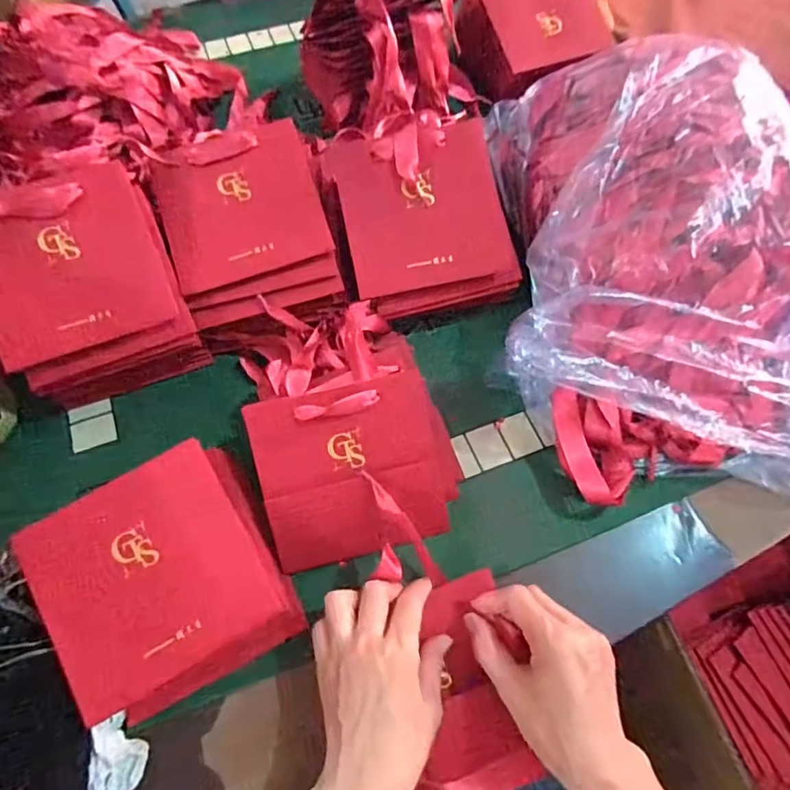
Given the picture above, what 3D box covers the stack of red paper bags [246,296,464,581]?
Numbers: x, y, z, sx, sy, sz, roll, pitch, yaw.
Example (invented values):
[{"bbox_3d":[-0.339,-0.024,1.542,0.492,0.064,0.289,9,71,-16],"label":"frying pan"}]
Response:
[{"bbox_3d":[-0.040,0.015,0.433,0.159,0.066,0.222,-13,65,-7],"label":"stack of red paper bags"}]

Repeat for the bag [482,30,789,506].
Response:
[{"bbox_3d":[0.242,-0.133,0.467,0.290,0.153,0.429,0,64,0],"label":"bag"}]

